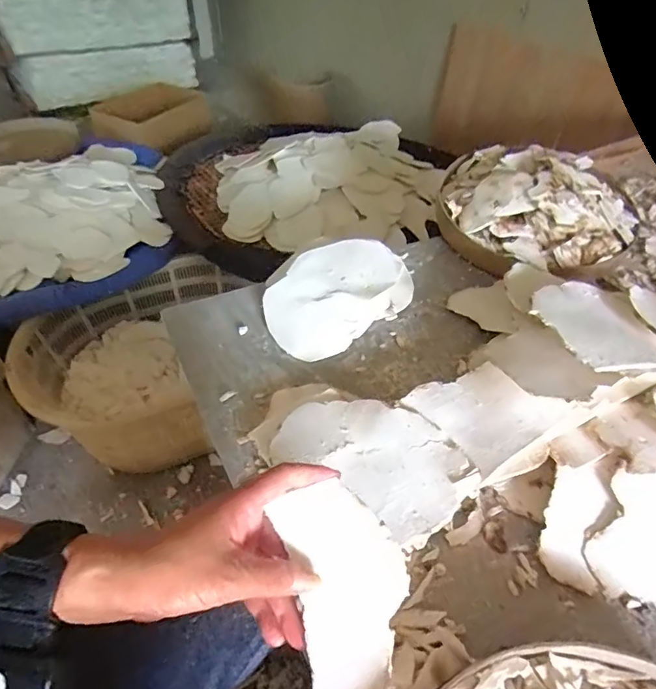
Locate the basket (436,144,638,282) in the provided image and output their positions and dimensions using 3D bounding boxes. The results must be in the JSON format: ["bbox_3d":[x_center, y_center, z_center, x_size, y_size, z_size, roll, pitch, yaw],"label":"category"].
[{"bbox_3d":[0.315,-0.200,0.716,0.289,0.110,0.222,14,47,12],"label":"basket"}]

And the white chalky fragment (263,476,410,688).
[{"bbox_3d":[0.016,0.157,0.299,0.075,0.008,0.134,-11,58,-16],"label":"white chalky fragment"}]

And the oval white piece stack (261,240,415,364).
[{"bbox_3d":[0.012,-0.074,0.618,0.208,0.040,0.150,-28,52,-25],"label":"oval white piece stack"}]

